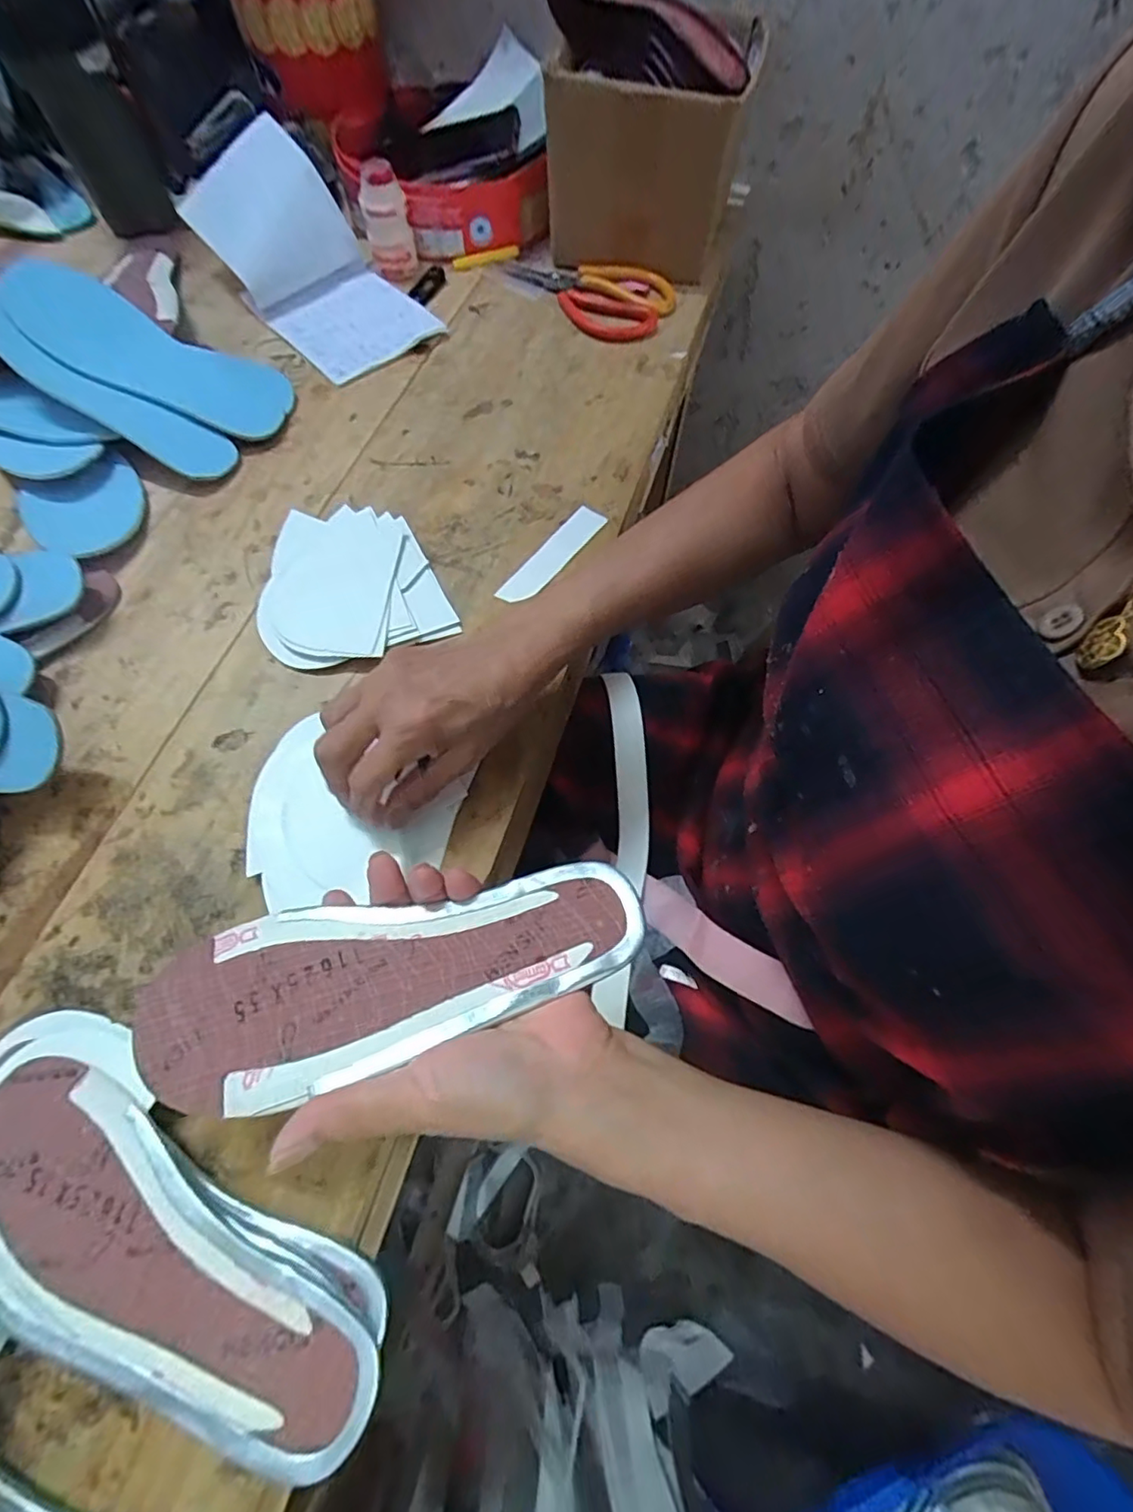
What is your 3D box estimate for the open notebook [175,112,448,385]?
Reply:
[{"bbox_3d":[-0.256,-0.499,0.579,0.135,0.083,0.269,-37,72,-16],"label":"open notebook"}]

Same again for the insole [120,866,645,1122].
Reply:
[{"bbox_3d":[-0.075,0.098,0.274,0.222,0.019,0.075,-12,67,-11],"label":"insole"}]

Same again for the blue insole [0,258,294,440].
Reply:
[{"bbox_3d":[-0.351,-0.341,0.500,0.211,0.022,0.085,20,65,-19],"label":"blue insole"}]

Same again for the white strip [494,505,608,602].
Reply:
[{"bbox_3d":[-0.010,-0.160,0.471,0.027,0.004,0.112,36,72,8],"label":"white strip"}]

